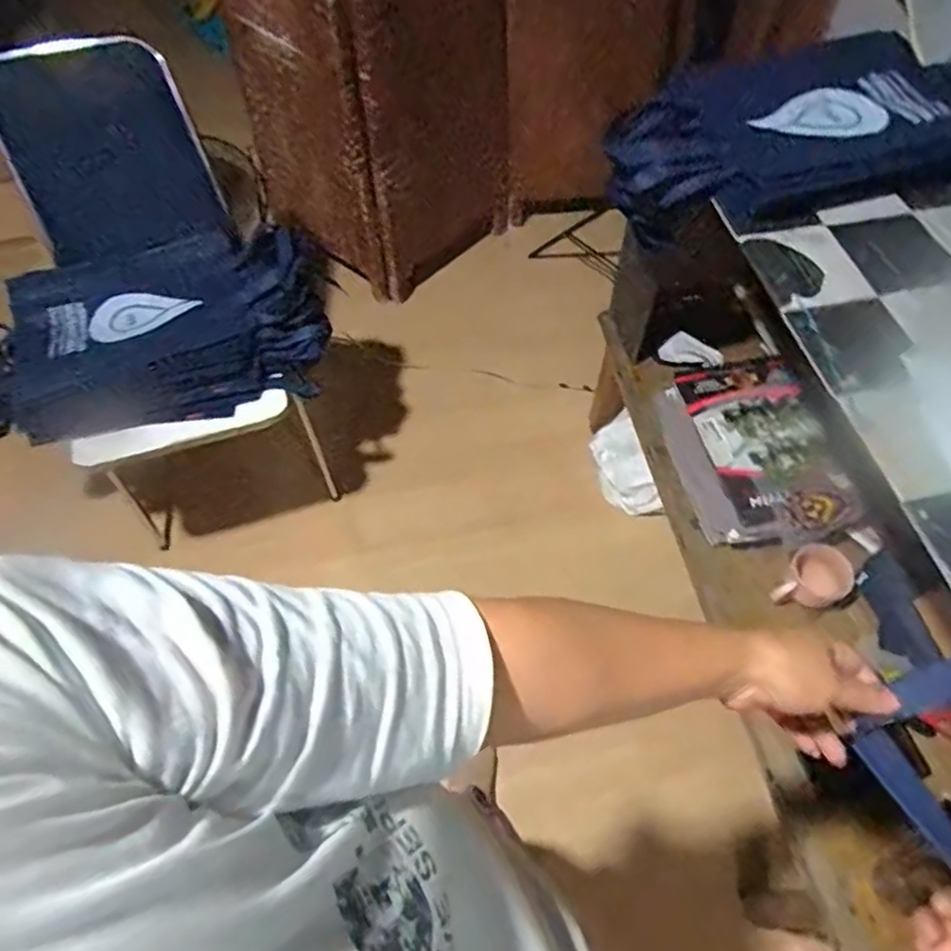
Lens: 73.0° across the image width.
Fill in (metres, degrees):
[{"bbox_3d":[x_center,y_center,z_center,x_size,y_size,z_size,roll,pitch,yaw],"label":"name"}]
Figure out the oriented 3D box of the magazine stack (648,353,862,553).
[{"bbox_3d":[0.498,-0.044,1.163,0.251,0.088,0.377,-9,56,-5],"label":"magazine stack"}]

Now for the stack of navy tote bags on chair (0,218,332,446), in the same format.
[{"bbox_3d":[-0.604,-0.265,1.213,0.624,0.194,0.360,-11,56,-6],"label":"stack of navy tote bags on chair"}]

